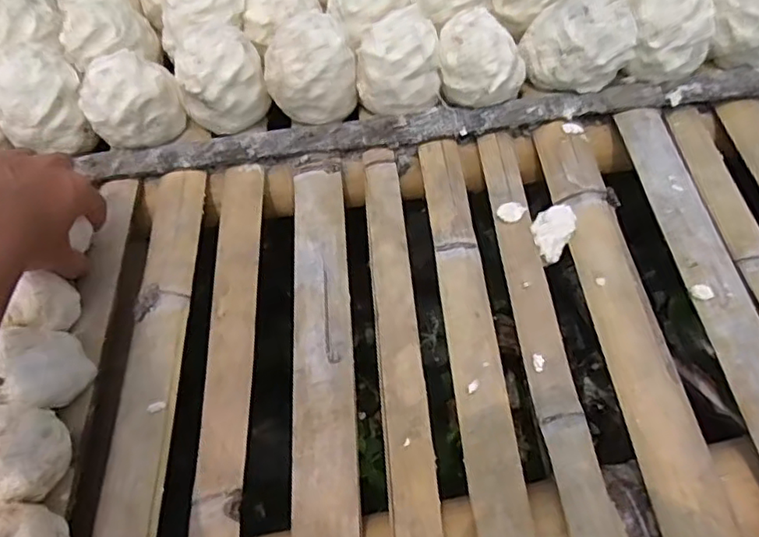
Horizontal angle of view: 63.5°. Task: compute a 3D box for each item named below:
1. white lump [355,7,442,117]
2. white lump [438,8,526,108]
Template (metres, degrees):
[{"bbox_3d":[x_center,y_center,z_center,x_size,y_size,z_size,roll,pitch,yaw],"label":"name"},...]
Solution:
[{"bbox_3d":[0.017,-0.191,0.572,0.075,0.073,0.063,-10,54,-2],"label":"white lump"},{"bbox_3d":[0.092,-0.193,0.566,0.073,0.067,0.063,31,65,25],"label":"white lump"}]

